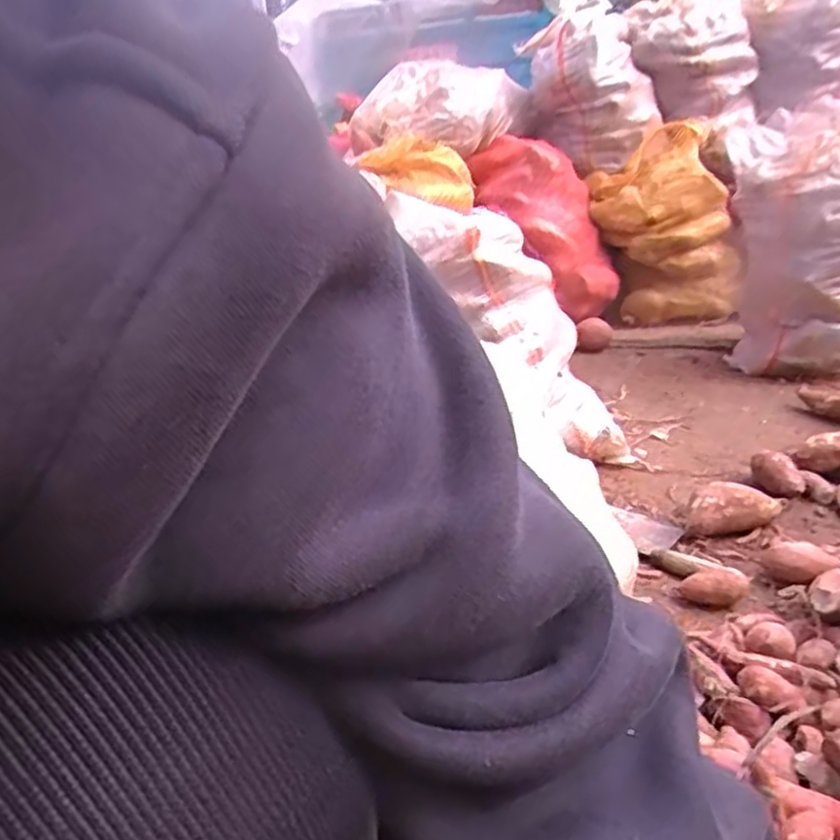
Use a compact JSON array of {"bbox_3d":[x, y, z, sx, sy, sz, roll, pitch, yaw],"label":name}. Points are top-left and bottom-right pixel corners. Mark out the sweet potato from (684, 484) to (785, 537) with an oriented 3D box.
[{"bbox_3d":[0.427,0.121,0.974,0.136,0.067,0.049,-7,23,-4],"label":"sweet potato"}]

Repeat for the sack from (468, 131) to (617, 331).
[{"bbox_3d":[0.337,-0.498,1.825,0.194,0.502,0.220,-34,-3,42],"label":"sack"}]

